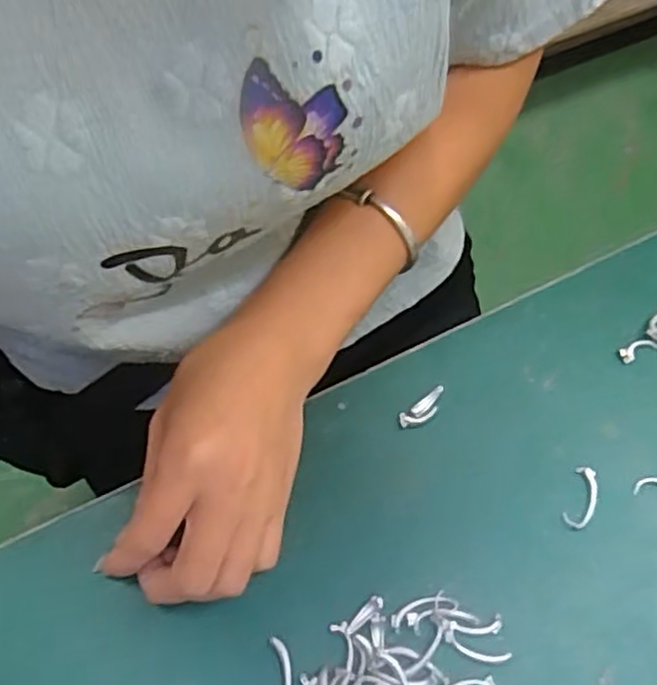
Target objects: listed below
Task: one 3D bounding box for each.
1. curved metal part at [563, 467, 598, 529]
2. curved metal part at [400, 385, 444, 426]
[{"bbox_3d":[0.120,0.073,0.336,0.013,0.004,0.031,22,65,10],"label":"curved metal part"},{"bbox_3d":[0.047,0.033,0.351,0.027,0.009,0.010,-34,70,-16],"label":"curved metal part"}]

